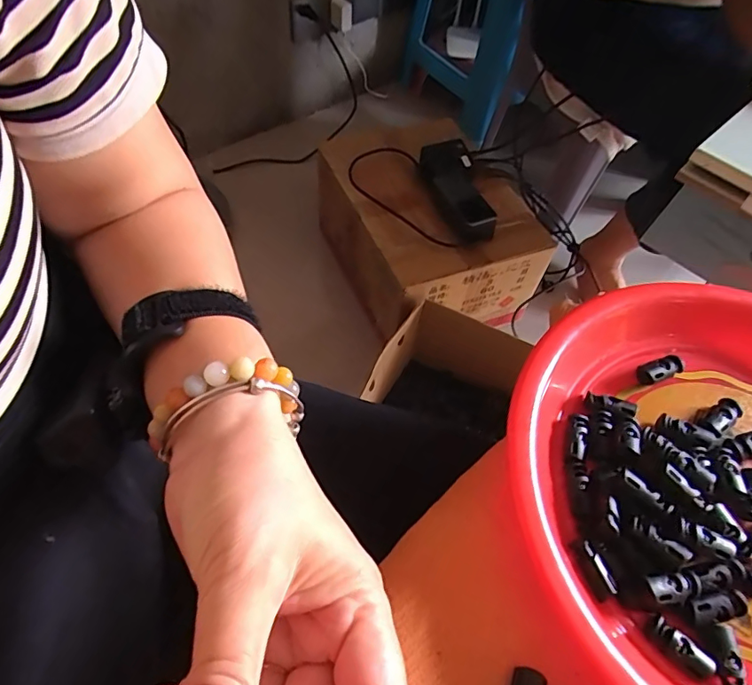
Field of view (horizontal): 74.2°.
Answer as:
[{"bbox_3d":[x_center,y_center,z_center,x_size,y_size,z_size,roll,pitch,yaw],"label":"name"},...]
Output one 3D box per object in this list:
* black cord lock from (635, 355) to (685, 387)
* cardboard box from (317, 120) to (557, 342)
[{"bbox_3d":[0.174,0.016,0.303,0.029,0.009,0.013,-13,59,-13],"label":"black cord lock"},{"bbox_3d":[0.083,-0.221,0.905,0.286,0.187,0.397,-21,61,-17],"label":"cardboard box"}]

